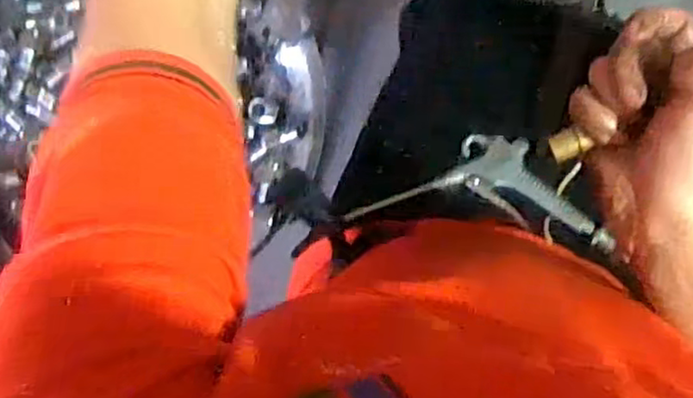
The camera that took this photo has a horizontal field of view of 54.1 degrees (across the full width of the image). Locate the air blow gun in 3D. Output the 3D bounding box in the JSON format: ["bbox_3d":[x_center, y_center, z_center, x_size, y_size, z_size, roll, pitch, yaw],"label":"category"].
[{"bbox_3d":[0.120,-0.011,0.588,0.221,0.035,0.088,8,94,7],"label":"air blow gun"}]

